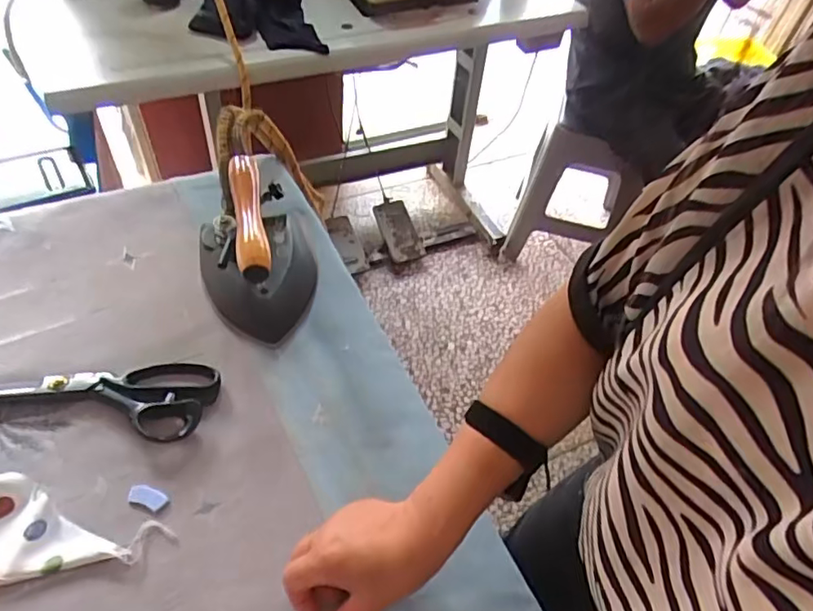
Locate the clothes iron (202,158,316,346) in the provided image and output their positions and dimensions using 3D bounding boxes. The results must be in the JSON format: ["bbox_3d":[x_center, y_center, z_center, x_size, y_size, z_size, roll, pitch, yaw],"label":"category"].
[{"bbox_3d":[-0.170,-0.073,0.652,0.129,0.114,0.193,-11,54,-14],"label":"clothes iron"}]

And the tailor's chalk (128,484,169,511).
[{"bbox_3d":[-0.234,0.173,0.528,0.036,0.005,0.018,16,52,7],"label":"tailor's chalk"}]

